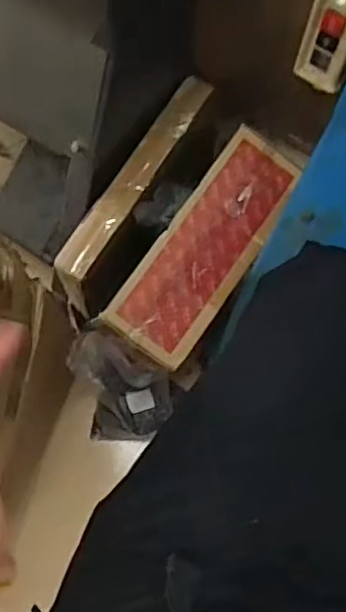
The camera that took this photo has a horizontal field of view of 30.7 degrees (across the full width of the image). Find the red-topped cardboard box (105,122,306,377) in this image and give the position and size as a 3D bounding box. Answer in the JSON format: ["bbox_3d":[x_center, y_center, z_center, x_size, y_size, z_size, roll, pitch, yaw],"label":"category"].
[{"bbox_3d":[0.051,-0.082,0.821,0.113,0.044,0.327,34,76,10],"label":"red-topped cardboard box"}]

